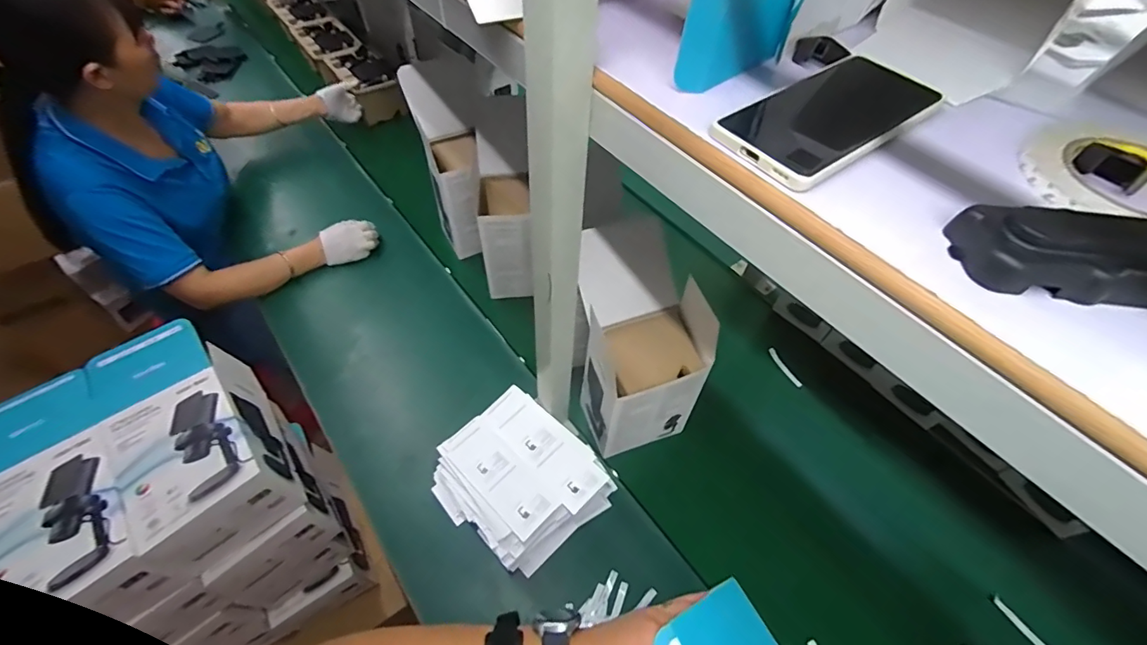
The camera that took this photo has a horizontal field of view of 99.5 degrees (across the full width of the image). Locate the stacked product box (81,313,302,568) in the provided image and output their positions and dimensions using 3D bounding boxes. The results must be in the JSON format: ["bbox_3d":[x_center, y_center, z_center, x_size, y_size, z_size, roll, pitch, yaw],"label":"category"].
[{"bbox_3d":[-0.563,0.155,0.722,0.175,0.113,0.372,-36,61,-24],"label":"stacked product box"}]

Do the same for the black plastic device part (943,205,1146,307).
[{"bbox_3d":[0.255,-0.033,0.245,0.104,0.027,0.040,13,54,8],"label":"black plastic device part"}]

